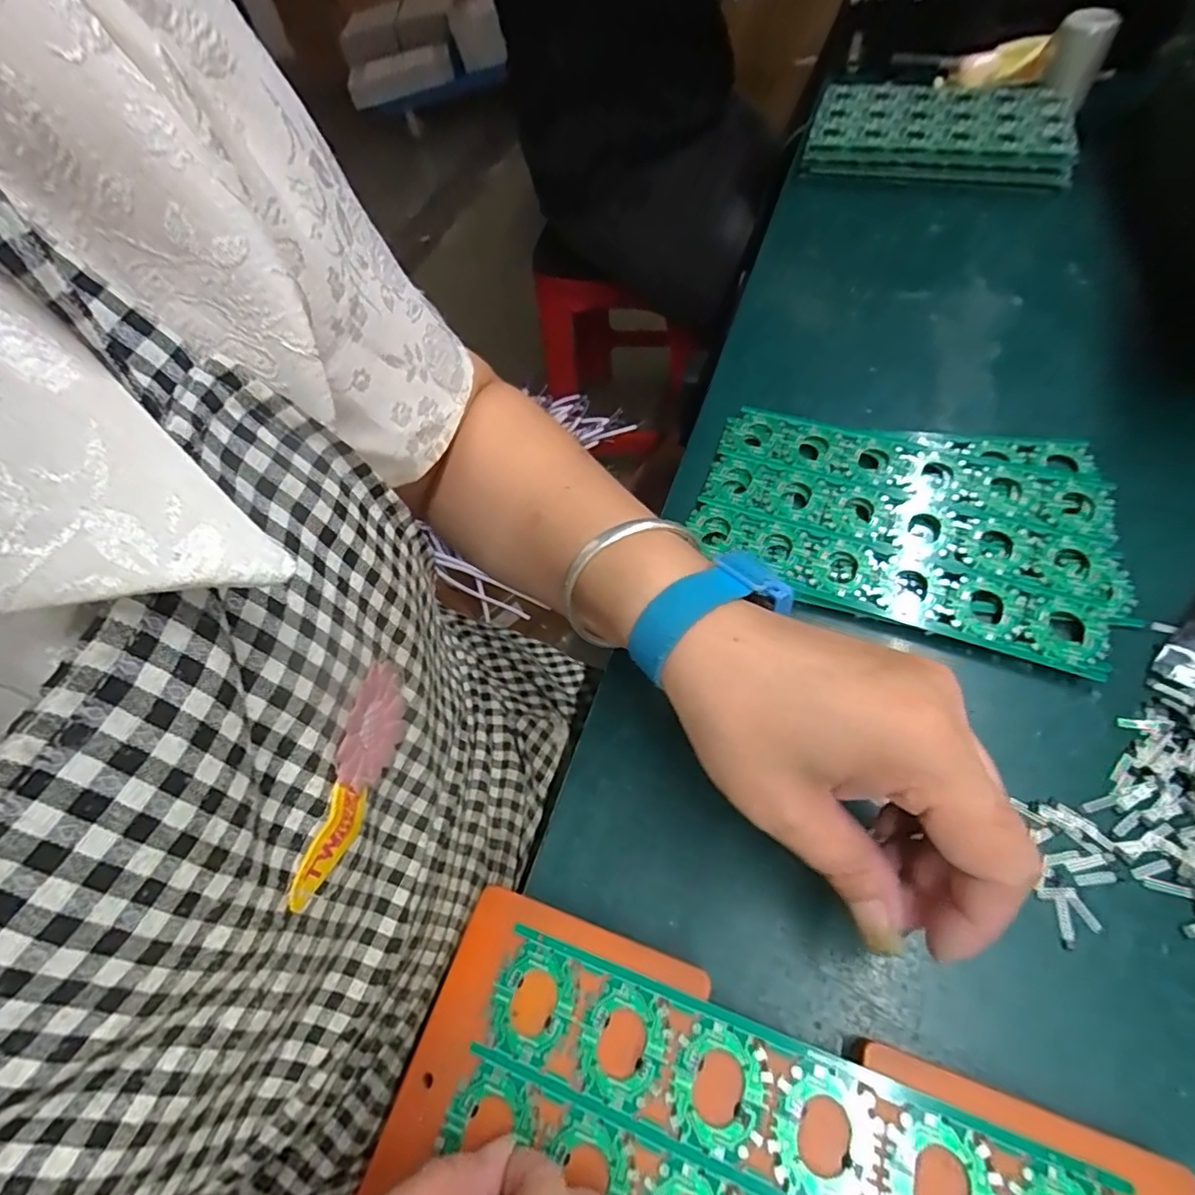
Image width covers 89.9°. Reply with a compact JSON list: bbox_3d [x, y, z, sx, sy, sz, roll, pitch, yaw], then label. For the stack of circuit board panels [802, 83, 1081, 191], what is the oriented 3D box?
[{"bbox_3d":[0.303,-0.421,0.538,0.216,0.033,0.136,8,59,10],"label":"stack of circuit board panels"}]

